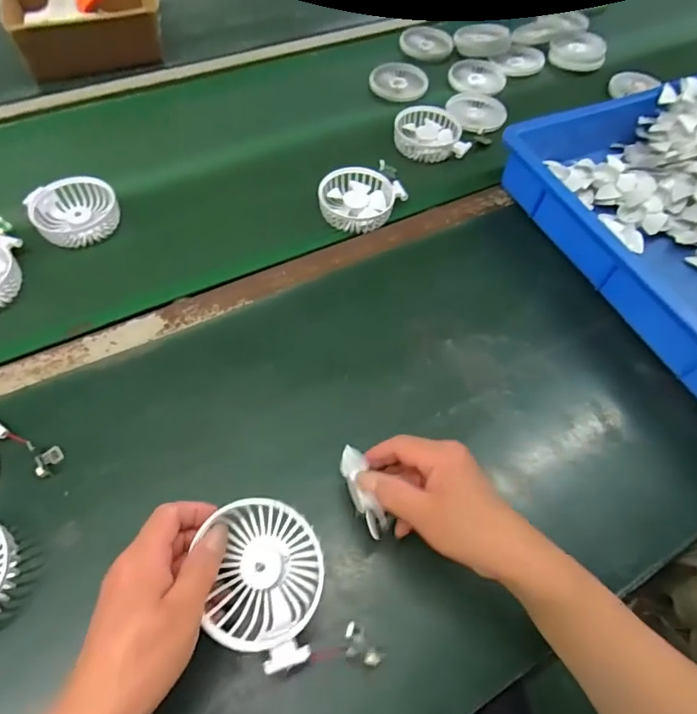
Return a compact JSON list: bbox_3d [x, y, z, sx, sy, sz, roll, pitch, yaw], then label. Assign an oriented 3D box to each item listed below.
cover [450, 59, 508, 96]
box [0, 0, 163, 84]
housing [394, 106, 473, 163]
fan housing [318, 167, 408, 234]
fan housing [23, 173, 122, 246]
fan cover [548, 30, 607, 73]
[{"bbox_3d":[0.207,-0.454,0.778,0.101,0.015,0.090,-26,62,-19],"label":"cover"},{"bbox_3d":[-0.404,-0.525,0.747,0.214,0.073,0.196,-18,60,-15],"label":"box"},{"bbox_3d":[0.114,-0.311,0.667,0.098,0.040,0.081,4,57,-1],"label":"housing"},{"bbox_3d":[0.016,-0.192,0.588,0.100,0.033,0.083,10,57,3],"label":"fan housing"},{"bbox_3d":[-0.312,-0.167,0.551,0.088,0.032,0.087,-30,64,-21],"label":"fan housing"},{"bbox_3d":[0.396,-0.534,0.829,0.094,0.016,0.086,6,73,5],"label":"fan cover"}]

